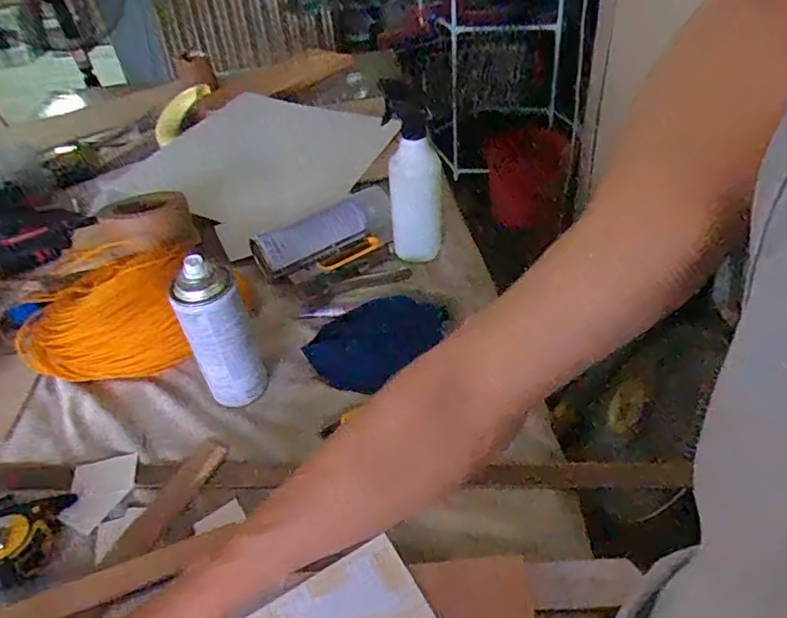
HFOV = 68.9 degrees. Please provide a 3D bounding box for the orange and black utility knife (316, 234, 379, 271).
[{"bbox_3d":[-0.062,-0.078,0.822,0.096,0.020,0.018,-26,47,-21],"label":"orange and black utility knife"}]

